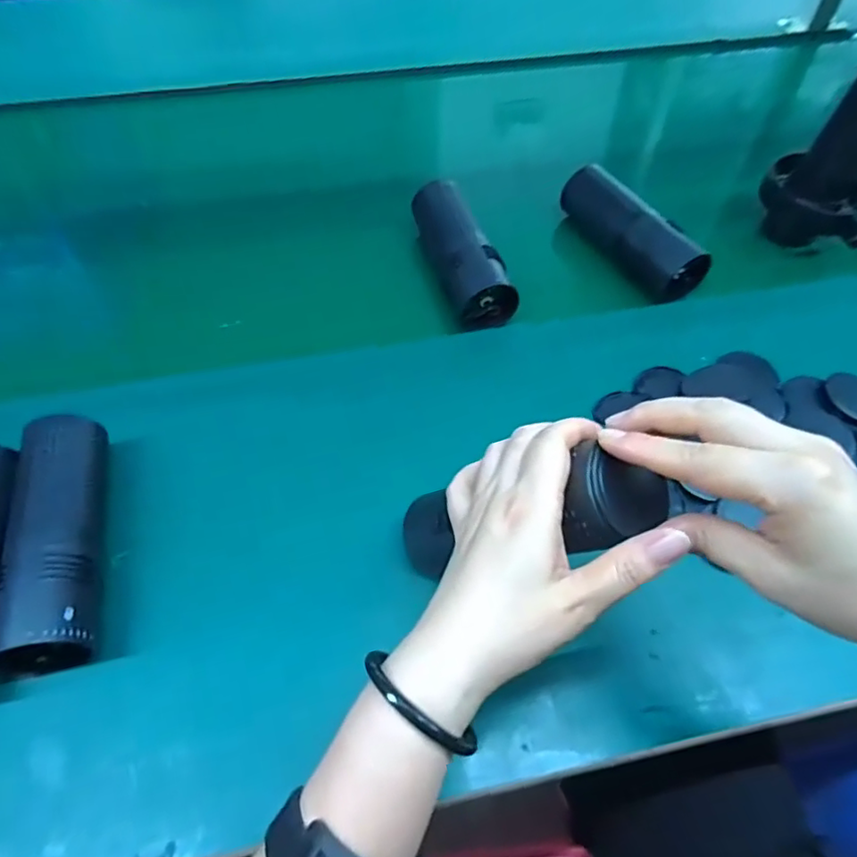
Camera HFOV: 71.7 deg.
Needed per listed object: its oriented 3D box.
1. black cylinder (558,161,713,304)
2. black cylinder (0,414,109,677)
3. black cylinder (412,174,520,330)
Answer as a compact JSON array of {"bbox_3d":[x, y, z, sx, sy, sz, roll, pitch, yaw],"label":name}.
[{"bbox_3d":[0.193,-0.193,0.576,0.053,0.044,0.170,-24,60,-15],"label":"black cylinder"},{"bbox_3d":[-0.243,0.071,0.392,0.054,0.056,0.167,-9,57,-6],"label":"black cylinder"},{"bbox_3d":[0.025,-0.171,0.566,0.053,0.055,0.164,-17,58,-11],"label":"black cylinder"}]

